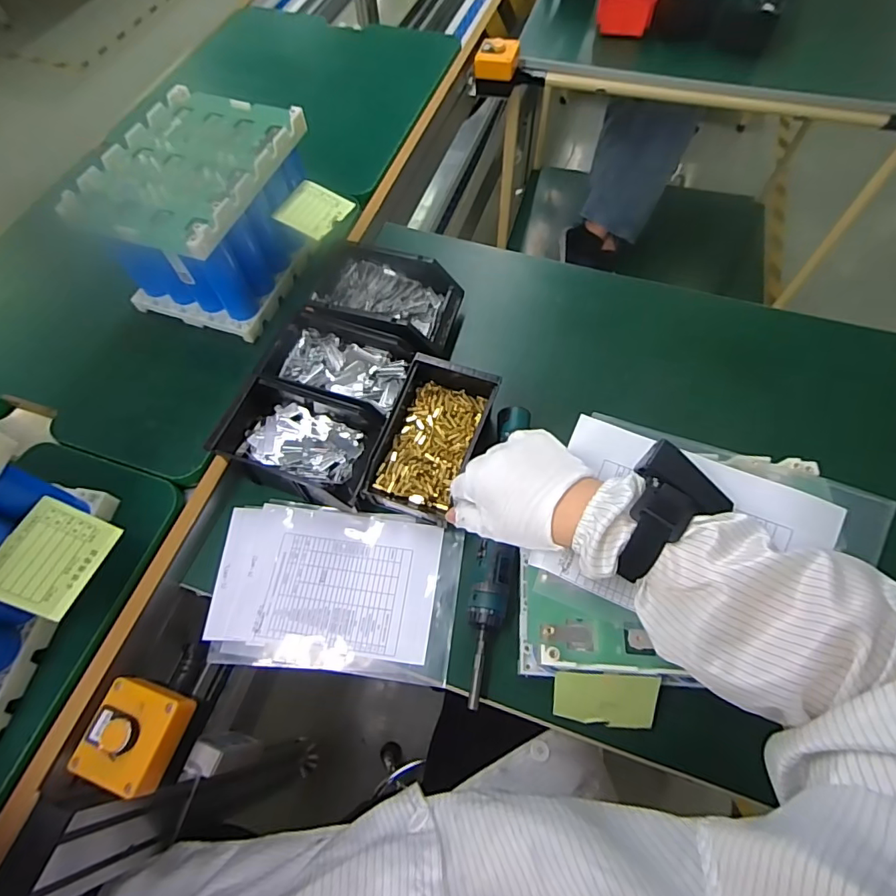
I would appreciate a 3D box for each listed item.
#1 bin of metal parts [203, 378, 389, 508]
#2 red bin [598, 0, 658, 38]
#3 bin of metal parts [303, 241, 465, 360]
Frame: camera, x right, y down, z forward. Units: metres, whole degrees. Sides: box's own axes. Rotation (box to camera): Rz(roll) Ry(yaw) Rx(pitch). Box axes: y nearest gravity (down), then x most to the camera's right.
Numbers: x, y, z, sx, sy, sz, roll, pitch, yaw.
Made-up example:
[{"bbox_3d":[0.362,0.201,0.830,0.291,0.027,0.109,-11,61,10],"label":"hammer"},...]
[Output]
[{"bbox_3d":[-0.164,-0.006,0.572,0.175,0.070,0.117,20,67,11],"label":"bin of metal parts"},{"bbox_3d":[0.364,-0.908,1.007,0.115,0.076,0.100,9,65,7],"label":"red bin"},{"bbox_3d":[-0.079,-0.192,0.665,0.182,0.080,0.137,18,66,10],"label":"bin of metal parts"}]

